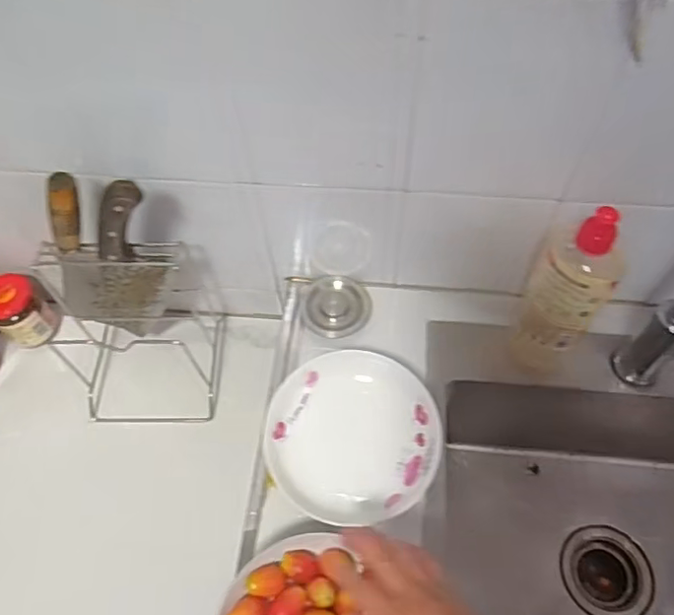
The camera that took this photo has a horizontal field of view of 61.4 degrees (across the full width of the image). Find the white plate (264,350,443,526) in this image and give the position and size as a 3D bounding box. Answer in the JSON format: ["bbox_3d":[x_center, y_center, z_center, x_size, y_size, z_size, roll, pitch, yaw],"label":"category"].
[{"bbox_3d":[0.016,0.131,0.581,0.168,0.043,0.169,0,61,-1],"label":"white plate"}]

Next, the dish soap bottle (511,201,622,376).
[{"bbox_3d":[0.227,-0.012,0.561,0.080,0.220,0.067,32,65,16],"label":"dish soap bottle"}]

